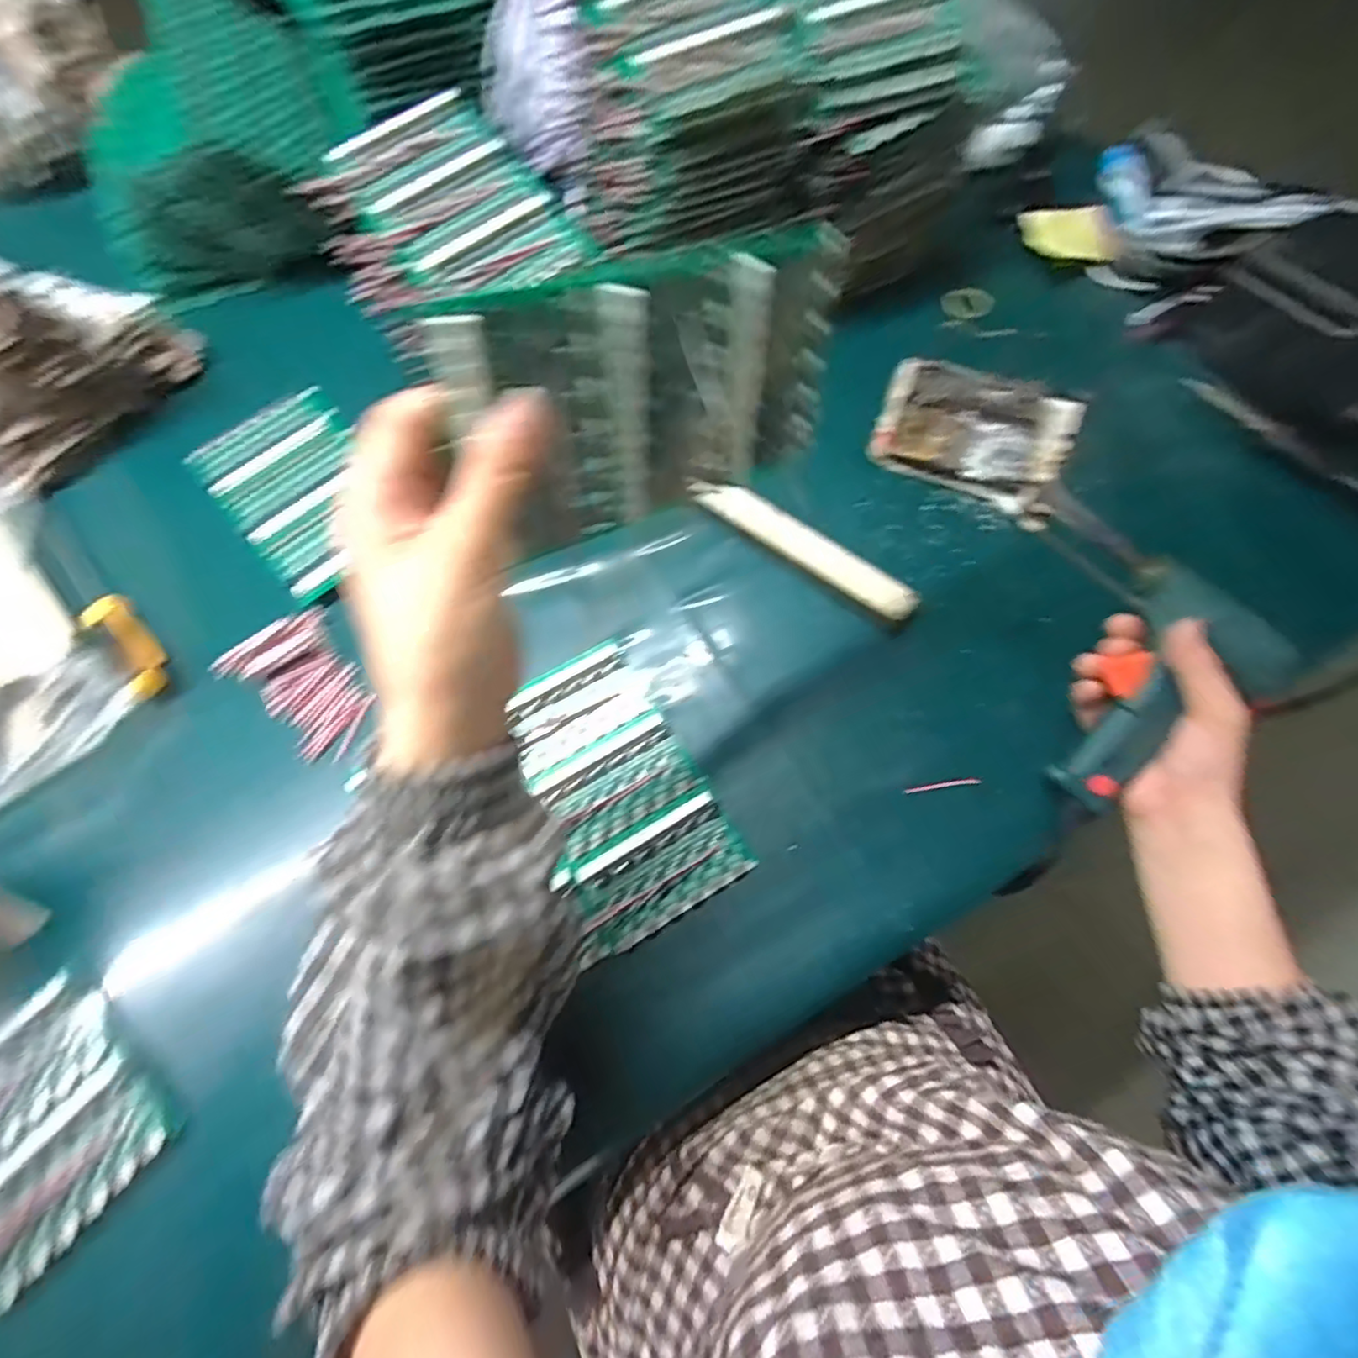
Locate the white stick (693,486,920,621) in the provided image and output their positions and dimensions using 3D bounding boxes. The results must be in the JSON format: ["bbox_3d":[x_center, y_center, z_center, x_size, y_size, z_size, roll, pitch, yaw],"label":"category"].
[{"bbox_3d":[0.097,-0.099,0.481,0.179,0.023,0.032,34,71,13],"label":"white stick"}]

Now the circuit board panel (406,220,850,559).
[{"bbox_3d":[-0.003,-0.121,0.270,0.189,0.102,0.008,-28,53,-24],"label":"circuit board panel"}]

